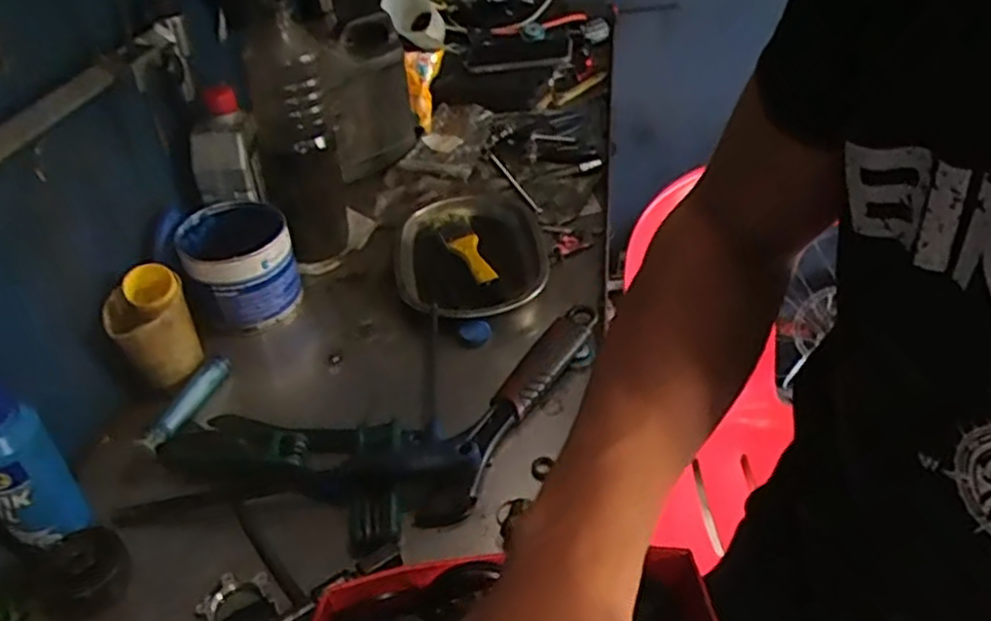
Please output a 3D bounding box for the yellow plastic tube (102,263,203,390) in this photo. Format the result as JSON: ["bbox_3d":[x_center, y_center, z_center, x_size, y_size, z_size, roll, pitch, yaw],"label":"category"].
[{"bbox_3d":[-0.293,0.018,0.618,0.064,0.096,0.057,-27,47,-24],"label":"yellow plastic tube"}]

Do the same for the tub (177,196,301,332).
[{"bbox_3d":[-0.250,-0.047,0.704,0.097,0.087,0.102,-2,41,2],"label":"tub"}]

